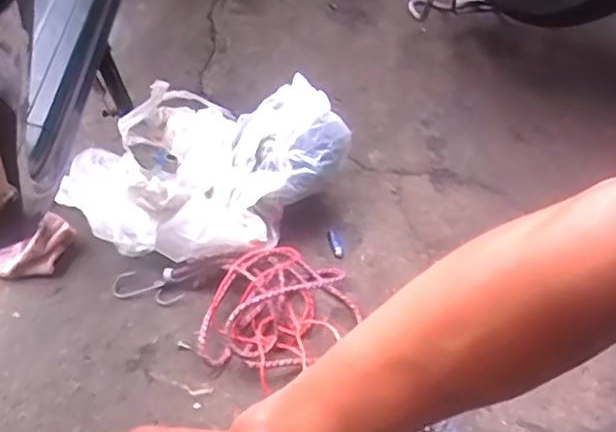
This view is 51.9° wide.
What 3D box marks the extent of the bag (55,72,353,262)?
[{"bbox_3d":[-0.105,-0.047,0.702,0.249,0.103,0.258,24,58,16],"label":"bag"}]

